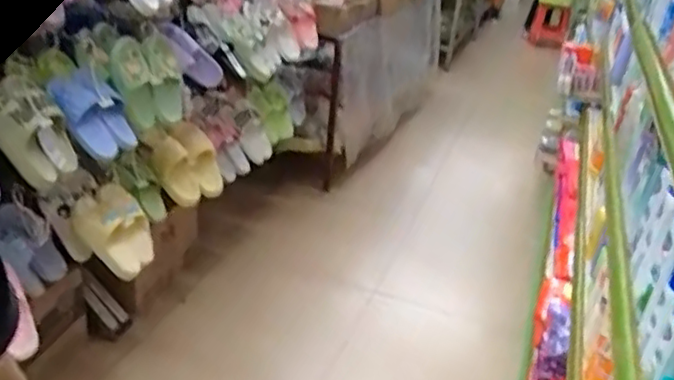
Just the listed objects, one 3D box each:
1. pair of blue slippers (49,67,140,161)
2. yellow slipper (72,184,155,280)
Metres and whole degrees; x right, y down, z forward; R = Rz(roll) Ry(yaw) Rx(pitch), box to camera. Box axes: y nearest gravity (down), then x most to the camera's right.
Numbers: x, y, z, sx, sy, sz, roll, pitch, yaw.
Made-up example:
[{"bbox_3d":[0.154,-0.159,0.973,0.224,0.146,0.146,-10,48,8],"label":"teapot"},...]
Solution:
[{"bbox_3d":[-0.594,-0.184,1.558,0.135,0.075,0.252,-34,84,-32],"label":"pair of blue slippers"},{"bbox_3d":[-0.581,0.115,1.710,0.171,0.080,0.258,-32,78,-39],"label":"yellow slipper"}]

